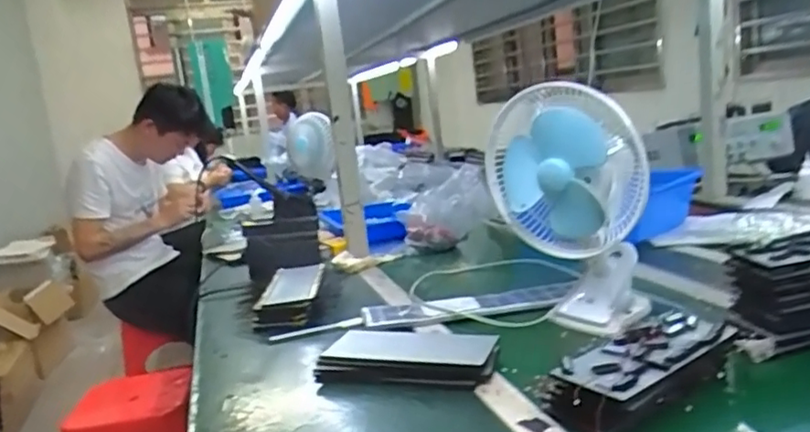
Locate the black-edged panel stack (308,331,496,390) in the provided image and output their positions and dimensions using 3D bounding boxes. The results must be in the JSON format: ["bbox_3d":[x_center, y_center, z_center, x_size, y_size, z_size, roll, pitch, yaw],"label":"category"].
[{"bbox_3d":[0.003,0.169,0.749,0.212,0.037,0.108,-4,11,16],"label":"black-edged panel stack"}]

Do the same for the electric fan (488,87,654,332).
[{"bbox_3d":[0.212,-0.011,0.812,0.184,0.305,0.133,-4,11,15],"label":"electric fan"}]

